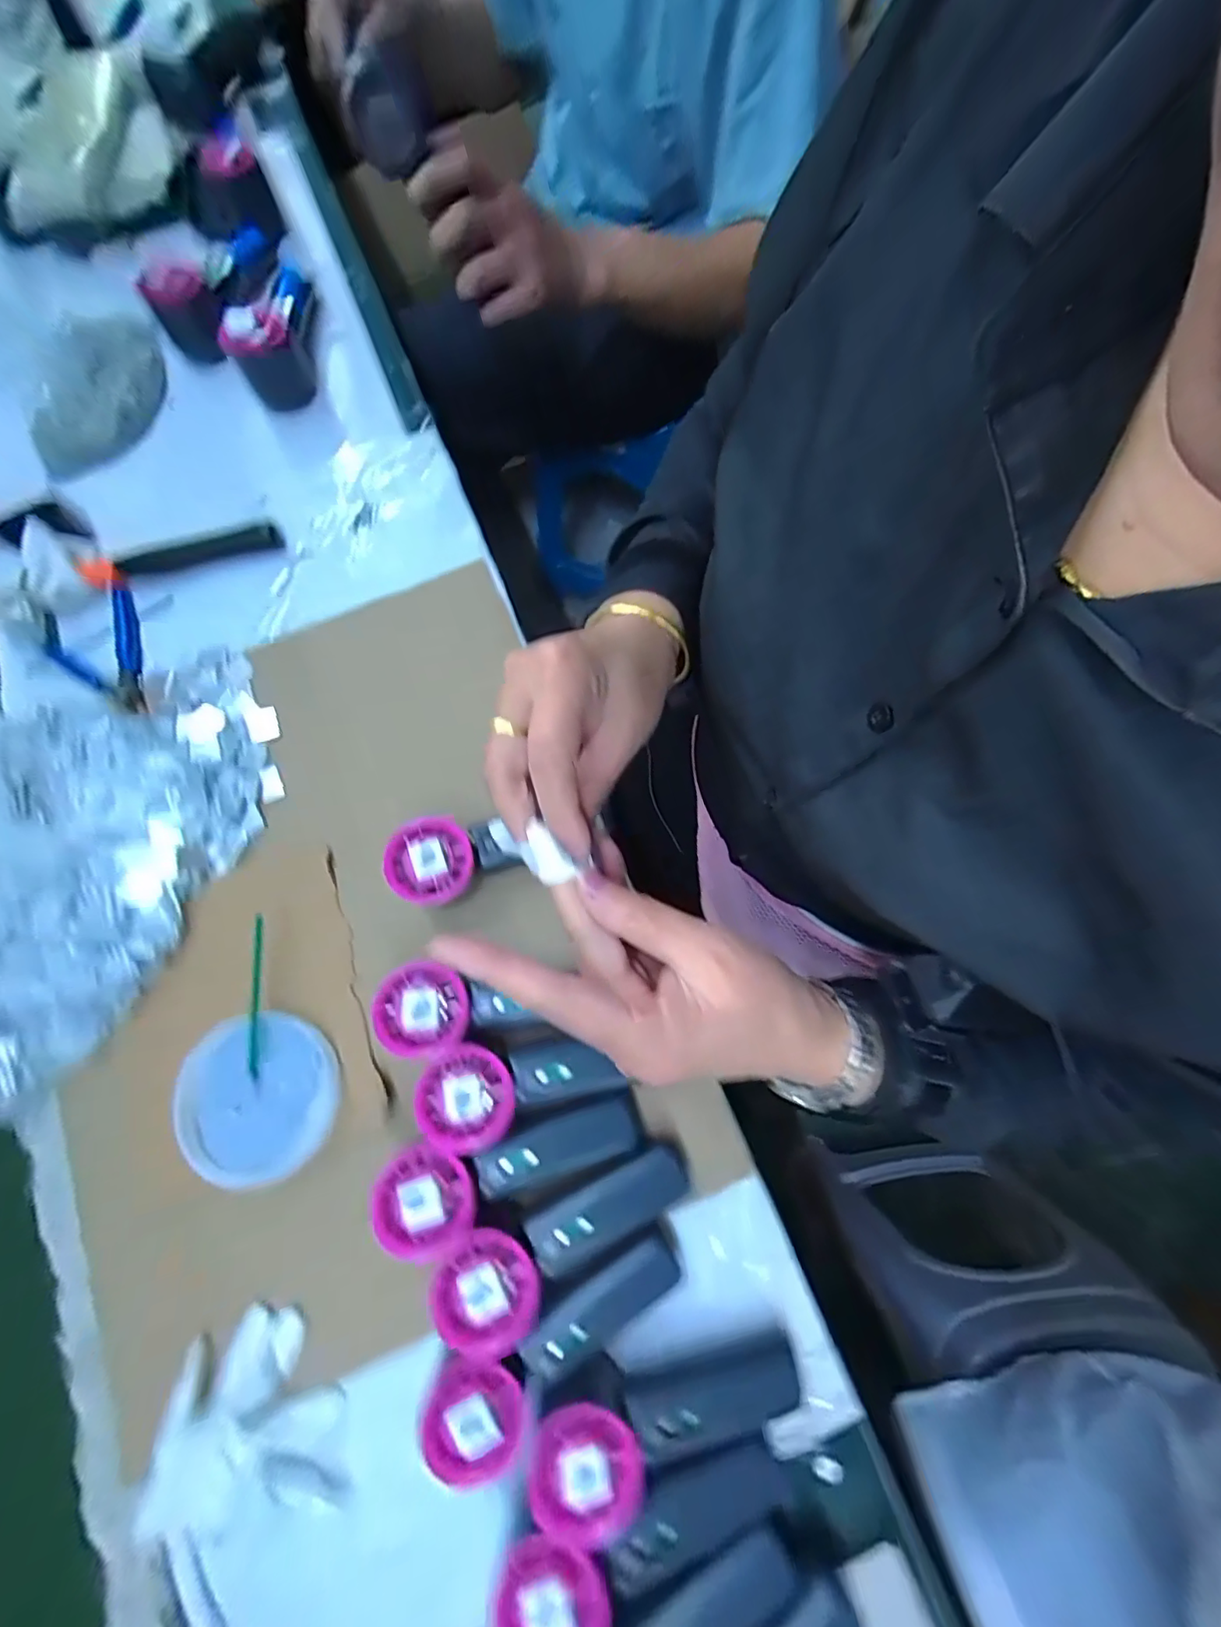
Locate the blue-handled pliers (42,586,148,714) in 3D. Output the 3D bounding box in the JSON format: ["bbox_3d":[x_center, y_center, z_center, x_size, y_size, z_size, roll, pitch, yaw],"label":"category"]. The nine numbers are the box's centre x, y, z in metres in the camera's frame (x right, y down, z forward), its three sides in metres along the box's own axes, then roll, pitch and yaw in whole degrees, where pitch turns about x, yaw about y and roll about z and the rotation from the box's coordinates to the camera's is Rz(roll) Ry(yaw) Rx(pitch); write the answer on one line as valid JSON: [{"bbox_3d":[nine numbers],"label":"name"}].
[{"bbox_3d":[-0.419,-0.125,0.455,0.068,0.022,0.116,-19,76,-2],"label":"blue-handled pliers"}]

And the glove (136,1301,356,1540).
[{"bbox_3d":[-0.210,0.351,0.323,0.093,0.033,0.092,-4,76,2],"label":"glove"}]

